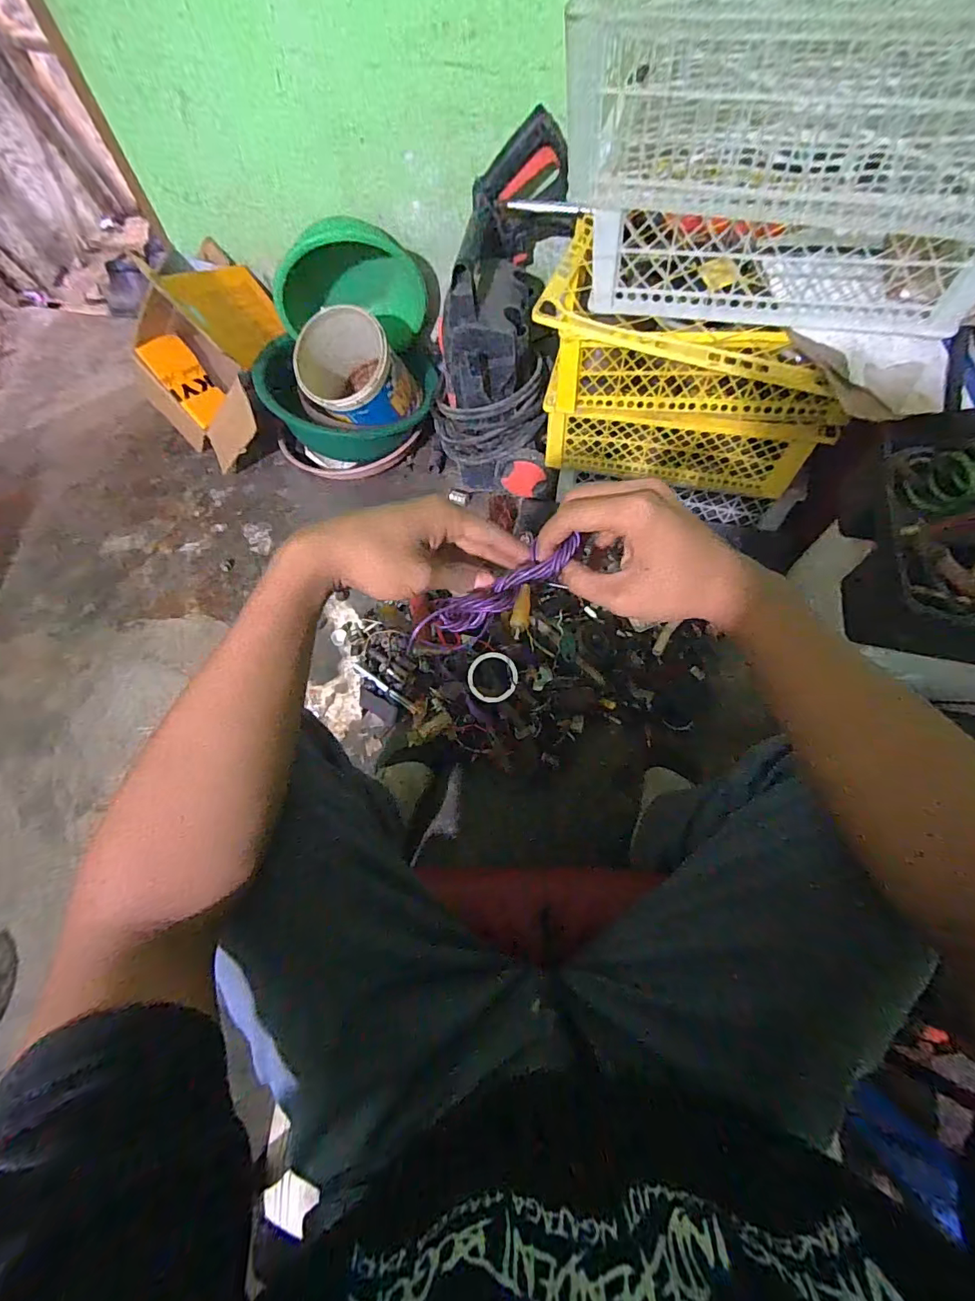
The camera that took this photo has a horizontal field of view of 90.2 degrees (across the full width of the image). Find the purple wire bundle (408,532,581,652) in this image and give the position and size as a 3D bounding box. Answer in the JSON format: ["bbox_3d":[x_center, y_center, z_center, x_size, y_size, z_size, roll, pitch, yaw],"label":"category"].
[{"bbox_3d":[0.005,-0.036,0.344,0.133,0.026,0.028,-30,67,6],"label":"purple wire bundle"}]

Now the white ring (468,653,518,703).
[{"bbox_3d":[0.009,0.045,0.792,0.081,0.006,0.081,0,93,-1],"label":"white ring"}]

